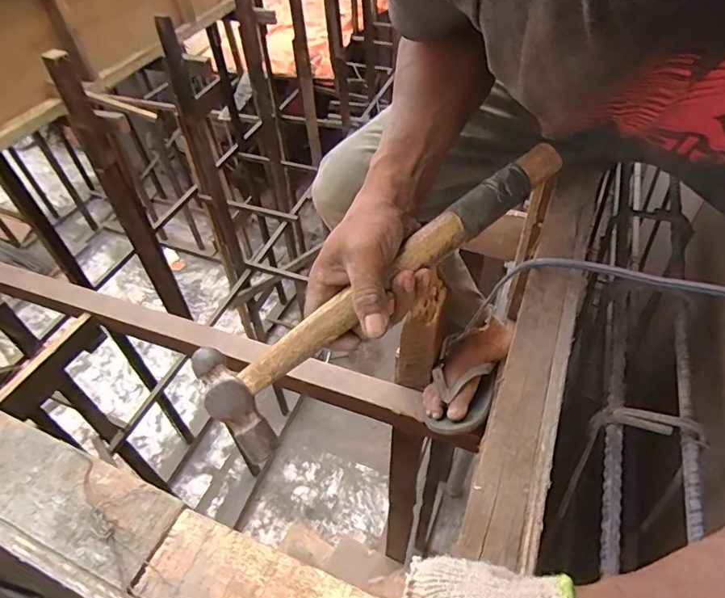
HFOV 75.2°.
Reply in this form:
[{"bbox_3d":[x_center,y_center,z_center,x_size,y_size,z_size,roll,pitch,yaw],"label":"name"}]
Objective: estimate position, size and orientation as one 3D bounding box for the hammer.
[{"bbox_3d":[0.020,-0.017,0.365,0.333,0.055,0.068,-40,54,-4],"label":"hammer"}]

